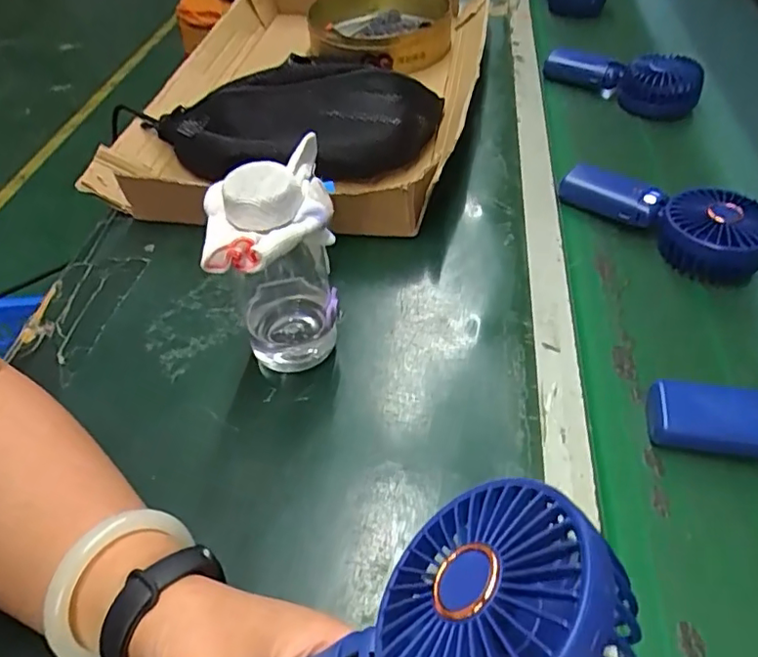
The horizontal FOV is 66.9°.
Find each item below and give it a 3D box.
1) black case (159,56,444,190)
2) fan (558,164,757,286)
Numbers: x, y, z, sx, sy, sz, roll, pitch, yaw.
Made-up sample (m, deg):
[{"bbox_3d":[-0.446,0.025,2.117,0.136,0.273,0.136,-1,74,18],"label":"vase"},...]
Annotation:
[{"bbox_3d":[-0.086,-0.204,0.572,0.289,0.072,0.125,2,48,2],"label":"black case"},{"bbox_3d":[0.262,-0.105,0.524,0.078,0.048,0.178,-37,54,-25],"label":"fan"}]

